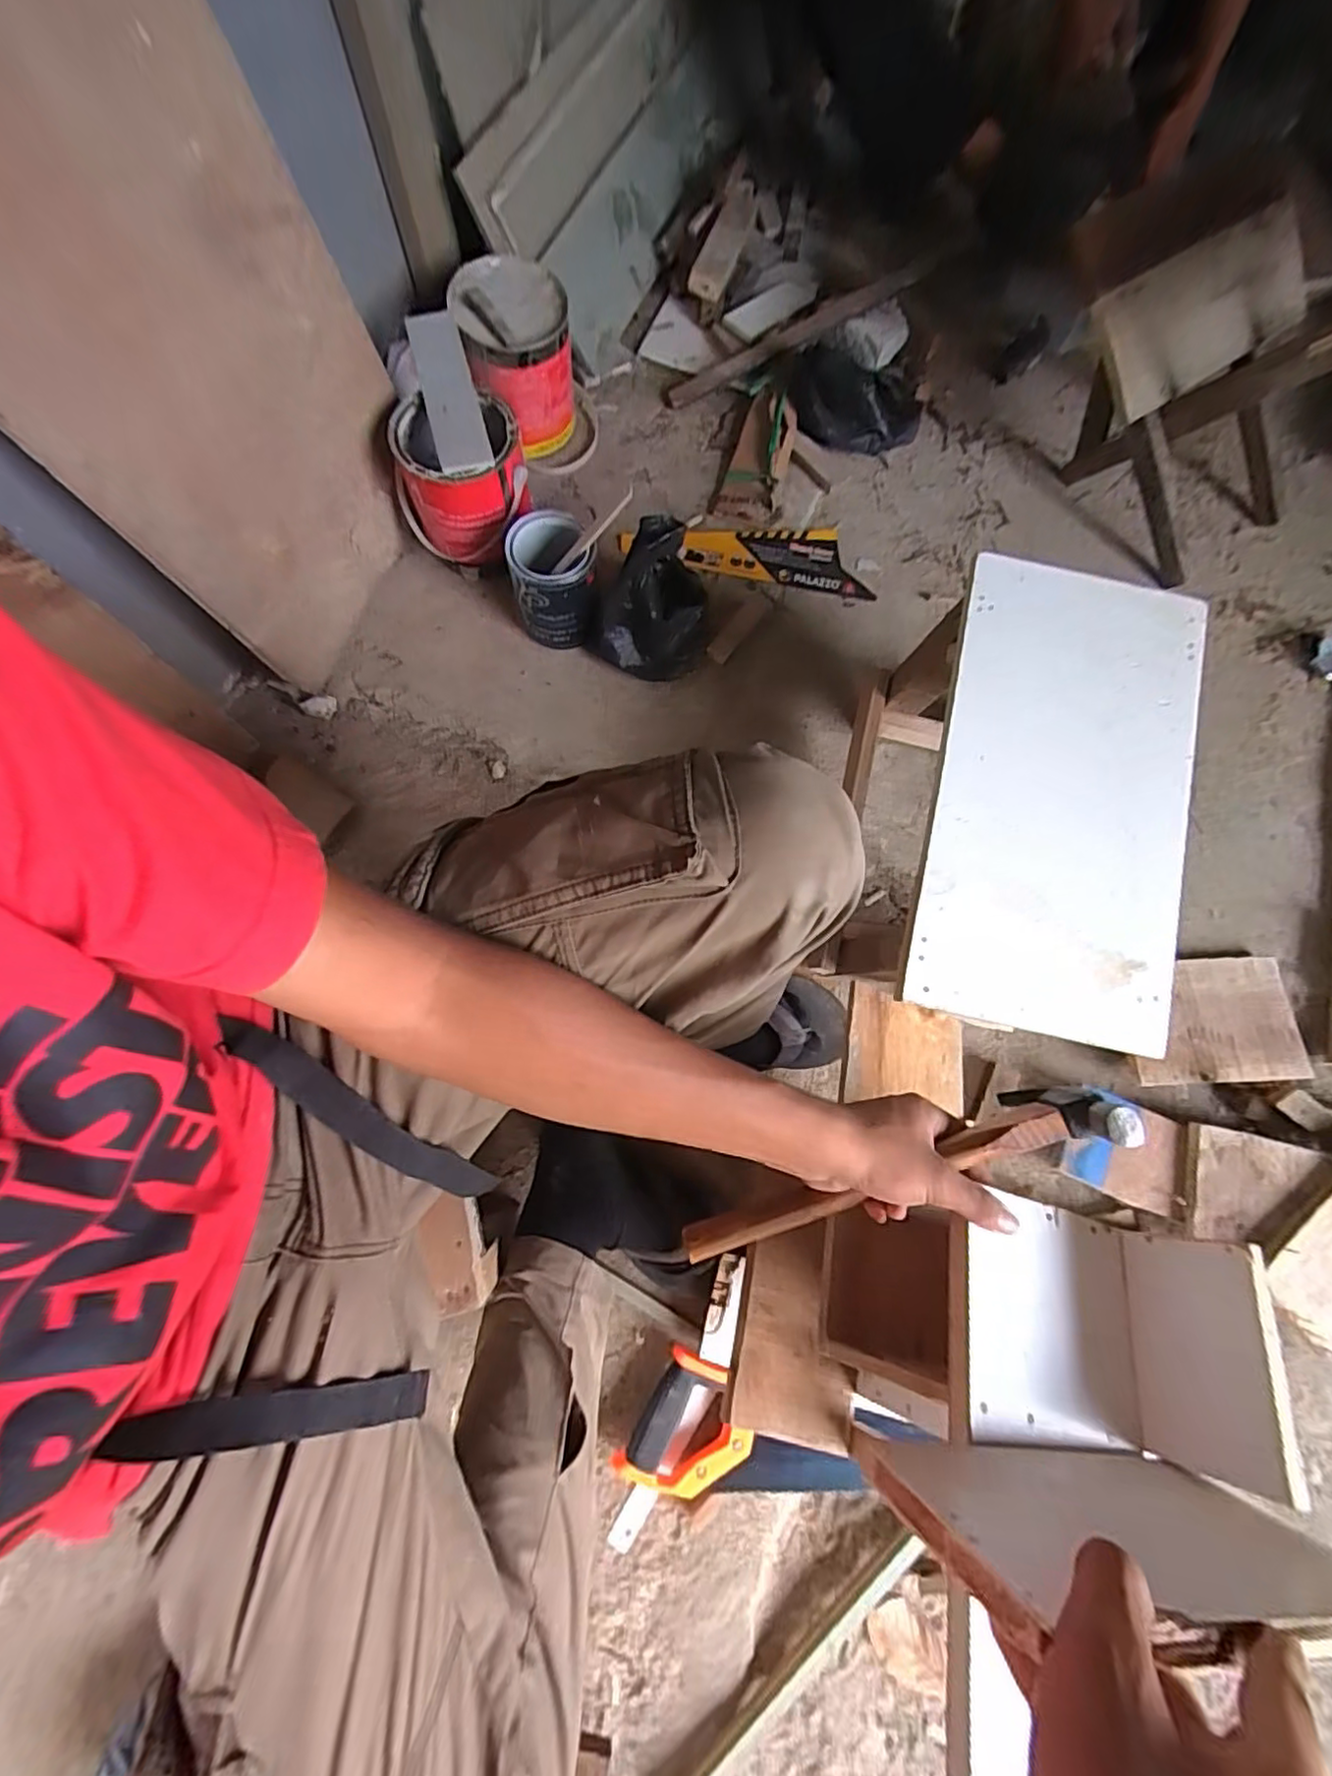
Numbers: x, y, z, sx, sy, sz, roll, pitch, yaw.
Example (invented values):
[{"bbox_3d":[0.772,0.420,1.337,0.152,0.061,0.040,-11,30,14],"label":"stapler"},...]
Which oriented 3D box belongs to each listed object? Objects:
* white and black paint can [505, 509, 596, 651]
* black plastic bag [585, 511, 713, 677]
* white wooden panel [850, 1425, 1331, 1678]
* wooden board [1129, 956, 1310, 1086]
[{"bbox_3d":[-0.143,-0.394,0.807,0.106,0.122,0.124,-11,75,-6],"label":"white and black paint can"},{"bbox_3d":[-0.023,-0.368,0.805,0.157,0.123,0.149,5,74,-2],"label":"black plastic bag"},{"bbox_3d":[0.210,0.301,0.289,0.226,0.109,0.018,16,76,-11],"label":"white wooden panel"},{"bbox_3d":[0.651,0.158,0.742,0.197,0.017,0.142,-2,76,-1],"label":"wooden board"}]

